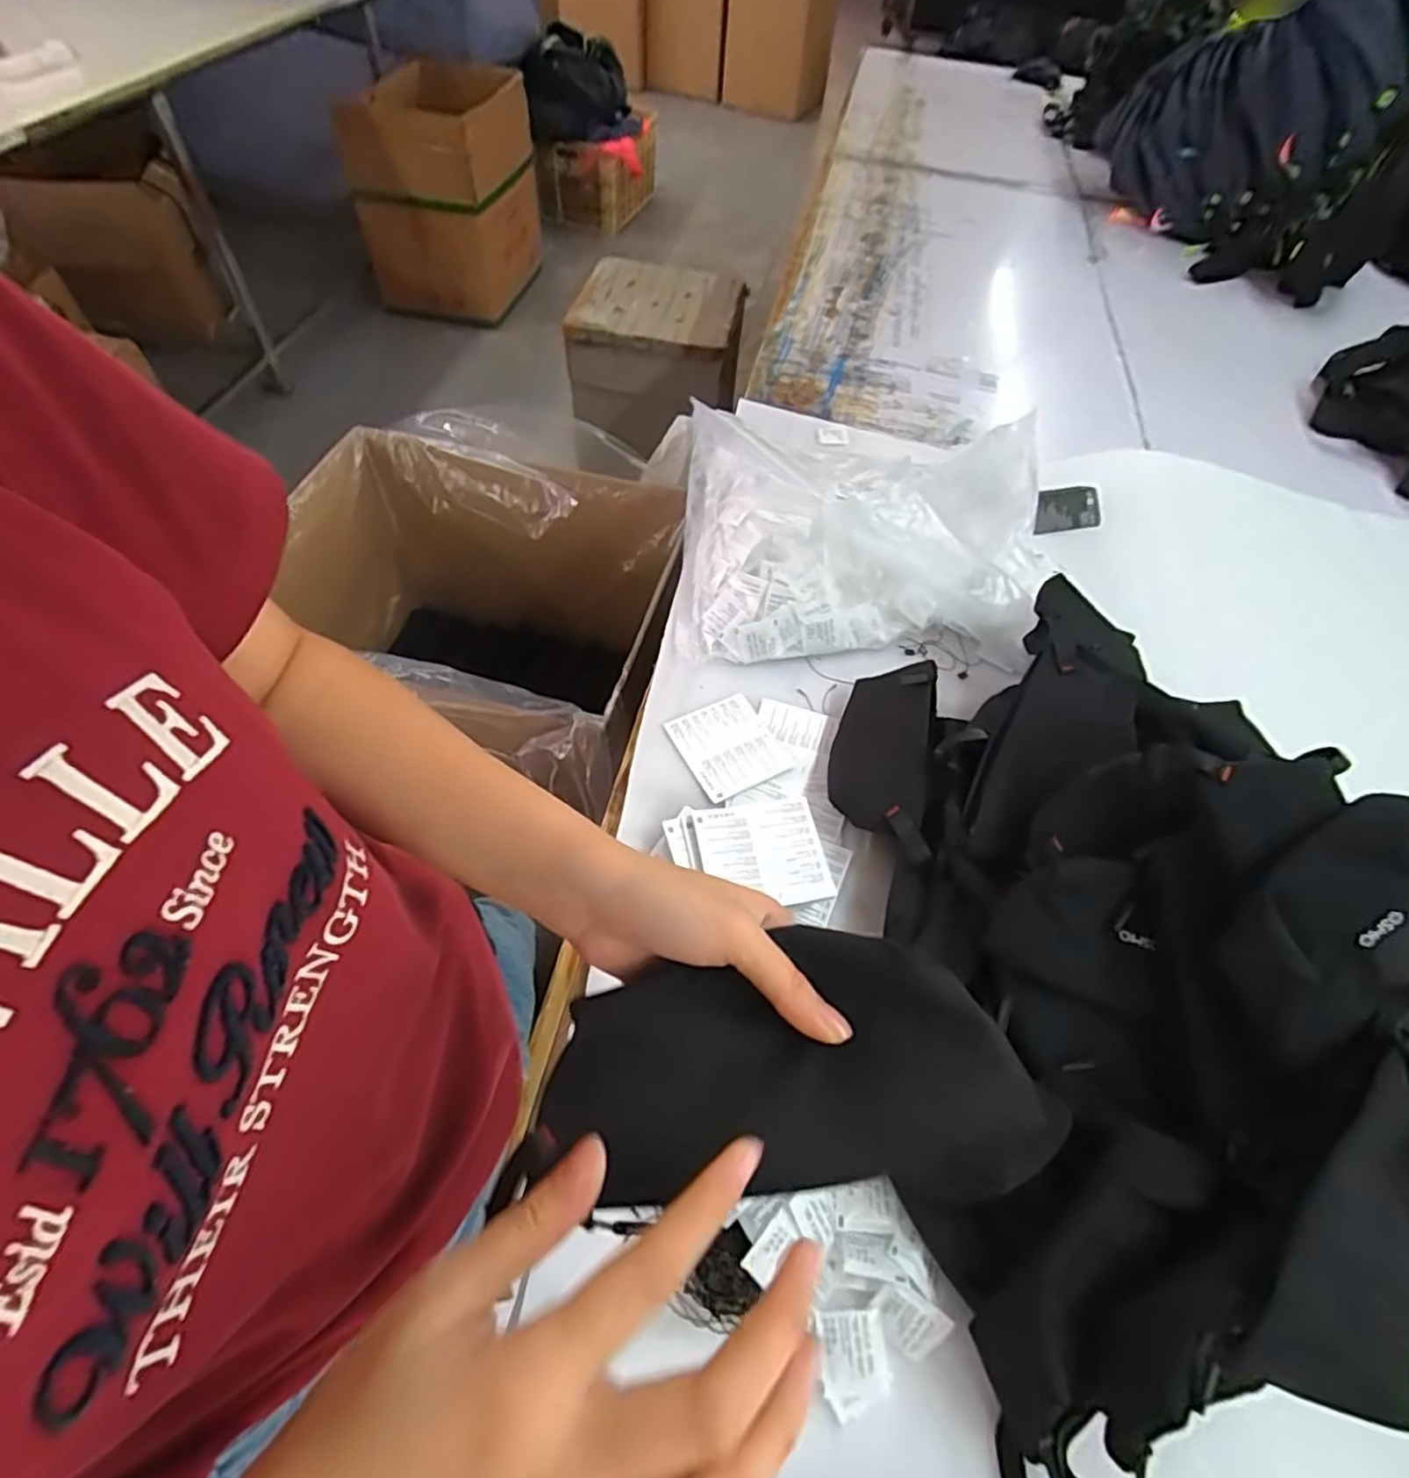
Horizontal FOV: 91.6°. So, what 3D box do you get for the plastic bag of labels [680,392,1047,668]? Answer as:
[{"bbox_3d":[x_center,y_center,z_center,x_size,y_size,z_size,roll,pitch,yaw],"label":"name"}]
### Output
[{"bbox_3d":[0.192,-0.250,0.772,0.423,0.139,0.340,3,55,-3],"label":"plastic bag of labels"}]

